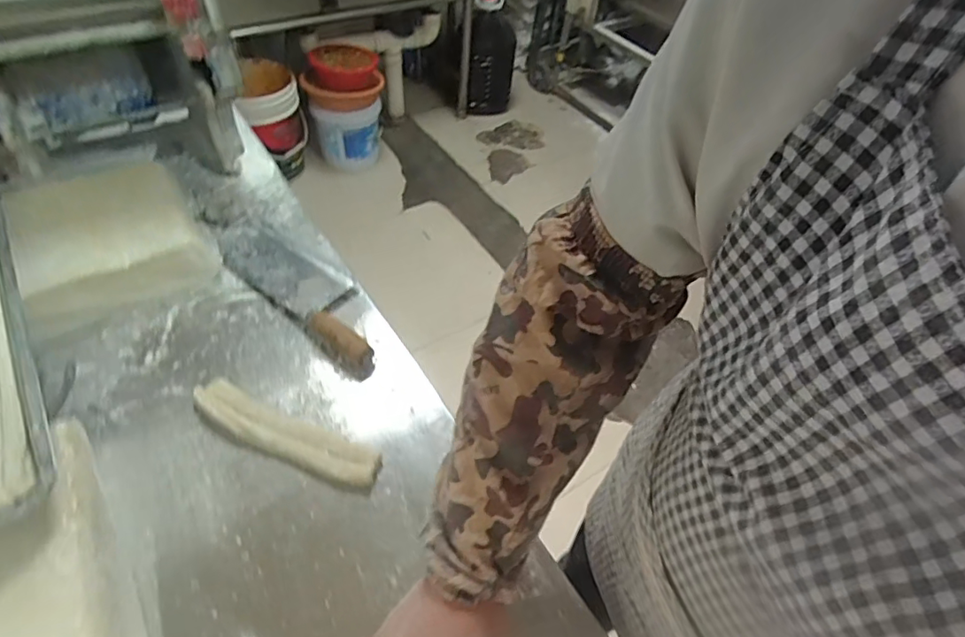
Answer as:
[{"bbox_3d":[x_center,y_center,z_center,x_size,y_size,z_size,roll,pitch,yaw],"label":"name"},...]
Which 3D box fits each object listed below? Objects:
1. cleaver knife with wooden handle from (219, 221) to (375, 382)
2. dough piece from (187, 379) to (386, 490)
[{"bbox_3d":[-0.247,-0.048,0.734,0.335,0.024,0.089,37,55,23],"label":"cleaver knife with wooden handle"},{"bbox_3d":[-0.215,0.124,0.597,0.224,0.019,0.053,23,50,13],"label":"dough piece"}]

